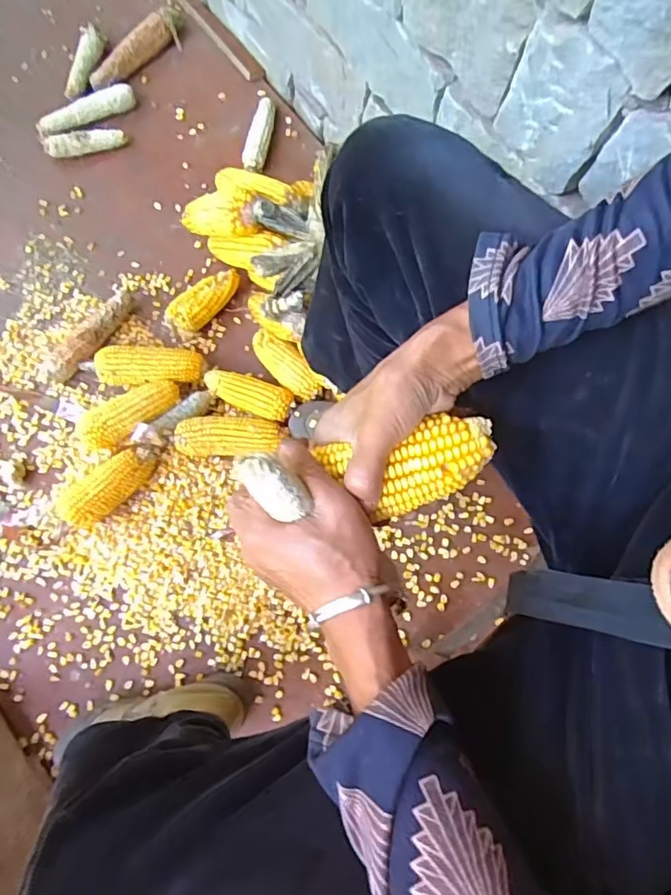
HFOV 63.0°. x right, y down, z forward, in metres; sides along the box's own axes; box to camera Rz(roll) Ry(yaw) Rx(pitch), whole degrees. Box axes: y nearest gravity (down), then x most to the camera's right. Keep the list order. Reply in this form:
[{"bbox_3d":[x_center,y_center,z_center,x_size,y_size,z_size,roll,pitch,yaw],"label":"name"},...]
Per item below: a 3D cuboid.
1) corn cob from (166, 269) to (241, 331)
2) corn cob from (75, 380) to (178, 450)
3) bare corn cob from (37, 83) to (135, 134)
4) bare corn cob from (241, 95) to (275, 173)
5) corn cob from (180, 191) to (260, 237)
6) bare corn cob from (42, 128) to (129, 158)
[{"bbox_3d":[-0.204,-0.228,0.863,0.131,0.047,0.054,-39,80,-9],"label":"corn cob"},{"bbox_3d":[-0.300,-0.049,0.798,0.153,0.062,0.063,-32,79,-8],"label":"corn cob"},{"bbox_3d":[-0.434,-0.584,0.956,0.175,0.033,0.041,-25,78,-7],"label":"bare corn cob"},{"bbox_3d":[-0.132,-0.550,0.959,0.045,0.034,0.153,13,77,2],"label":"bare corn cob"},{"bbox_3d":[-0.170,-0.339,0.794,0.162,0.052,0.046,17,74,38],"label":"corn cob"},{"bbox_3d":[-0.430,-0.526,0.941,0.133,0.034,0.033,-16,77,-5],"label":"bare corn cob"}]

